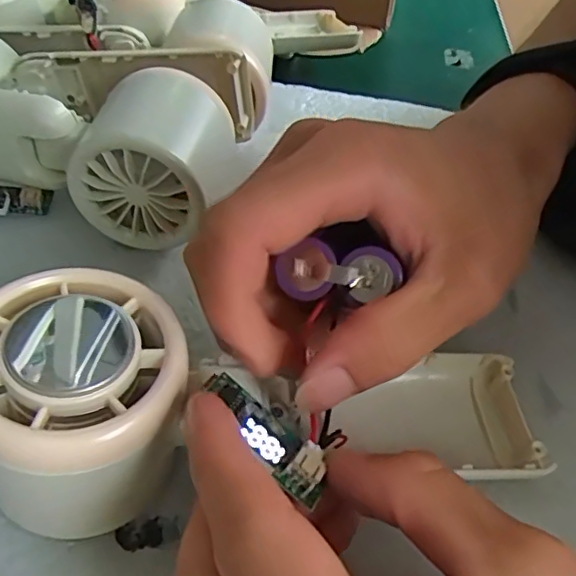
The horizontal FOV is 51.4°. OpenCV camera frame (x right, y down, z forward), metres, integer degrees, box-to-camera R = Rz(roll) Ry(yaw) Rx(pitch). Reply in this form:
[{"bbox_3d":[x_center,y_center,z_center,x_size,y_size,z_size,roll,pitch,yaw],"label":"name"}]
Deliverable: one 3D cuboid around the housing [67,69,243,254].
[{"bbox_3d":[-0.052,-0.052,0.246,0.056,0.054,0.055,10,46,5],"label":"housing"}]

